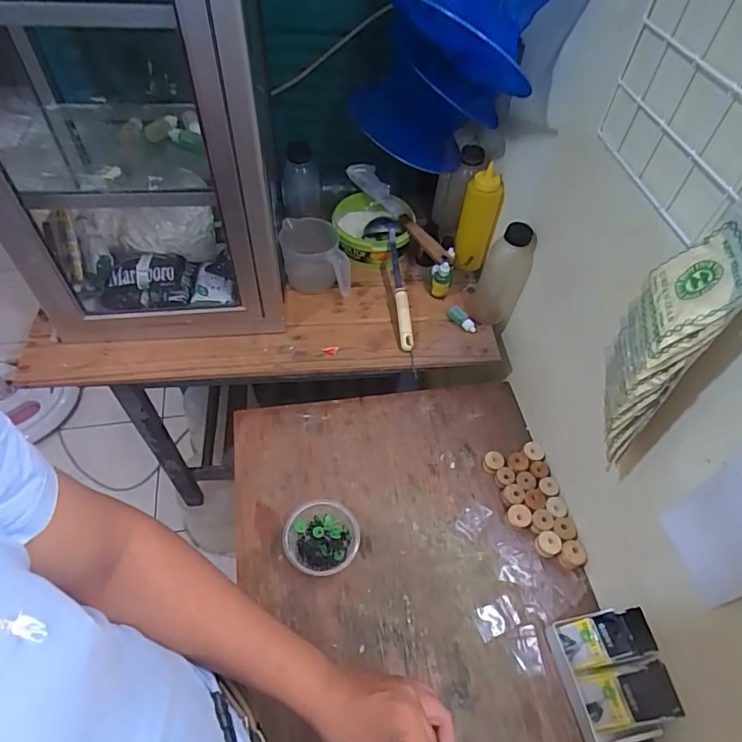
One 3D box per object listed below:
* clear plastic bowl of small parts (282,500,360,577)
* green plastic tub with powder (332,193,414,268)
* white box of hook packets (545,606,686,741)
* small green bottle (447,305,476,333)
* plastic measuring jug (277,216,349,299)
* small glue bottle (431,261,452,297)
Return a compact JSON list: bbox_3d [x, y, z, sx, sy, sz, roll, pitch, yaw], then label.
[{"bbox_3d":[-0.069,0.242,0.711,0.100,0.057,0.101,2,54,-3],"label":"clear plastic bowl of small parts"},{"bbox_3d":[0.002,-0.271,0.967,0.146,0.079,0.135,2,54,-3],"label":"green plastic tub with powder"},{"bbox_3d":[0.296,0.375,0.617,0.094,0.085,0.137,-7,55,-10],"label":"white box of hook packets"},{"bbox_3d":[0.162,-0.092,0.888,0.027,0.019,0.061,-33,63,-25],"label":"small green bottle"},{"bbox_3d":[-0.100,-0.202,0.894,0.118,0.096,0.101,-3,54,-7],"label":"plastic measuring jug"},{"bbox_3d":[0.125,-0.164,0.903,0.036,0.077,0.033,13,54,5],"label":"small glue bottle"}]

